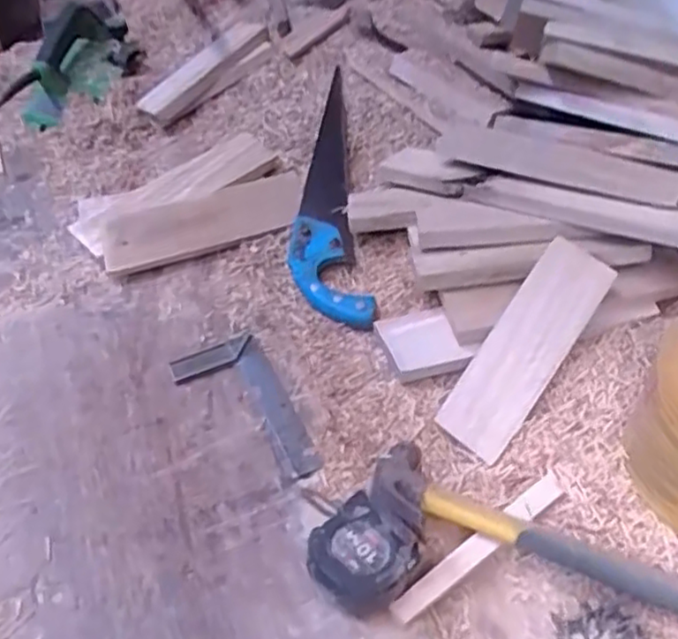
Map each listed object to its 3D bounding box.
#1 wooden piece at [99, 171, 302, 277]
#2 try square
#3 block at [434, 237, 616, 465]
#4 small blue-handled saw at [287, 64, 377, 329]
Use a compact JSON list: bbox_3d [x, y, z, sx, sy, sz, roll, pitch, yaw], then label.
[{"bbox_3d":[-0.164,-0.125,0.865,0.265,0.032,0.077,-19,81,-17],"label":"wooden piece"},{"bbox_3d":[-0.095,0.093,0.700,0.094,0.014,0.189,-19,48,-21],"label":"try square"},{"bbox_3d":[0.183,0.027,0.683,0.071,0.023,0.226,32,84,27],"label":"block"},{"bbox_3d":[-0.024,-0.171,0.903,0.090,0.025,0.423,-11,54,7],"label":"small blue-handled saw"}]

